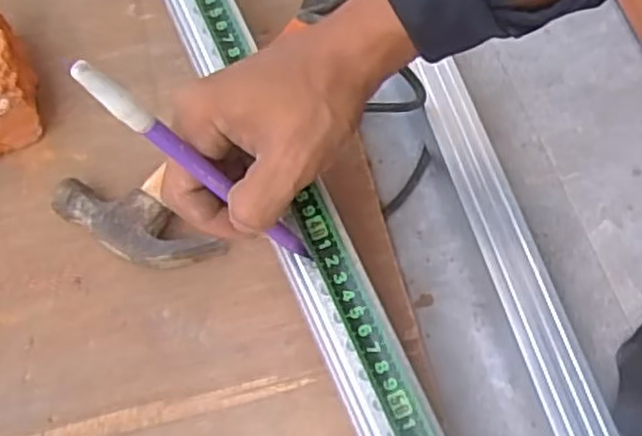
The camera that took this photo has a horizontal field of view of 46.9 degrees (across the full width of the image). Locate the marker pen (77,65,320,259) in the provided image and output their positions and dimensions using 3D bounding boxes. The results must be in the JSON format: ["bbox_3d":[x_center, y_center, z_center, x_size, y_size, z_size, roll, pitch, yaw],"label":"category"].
[{"bbox_3d":[-0.052,-0.020,0.335,0.008,0.148,0.009,-9,53,41],"label":"marker pen"}]

